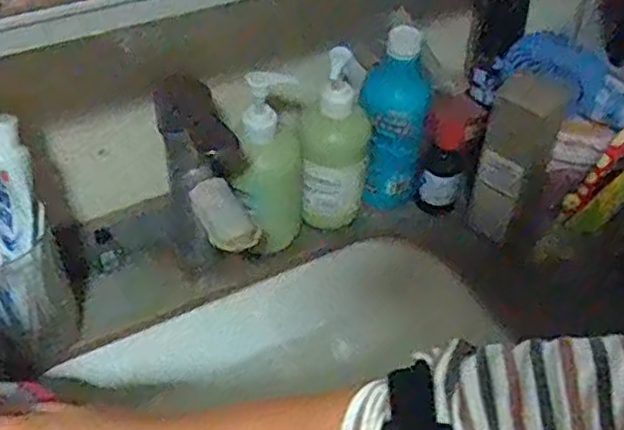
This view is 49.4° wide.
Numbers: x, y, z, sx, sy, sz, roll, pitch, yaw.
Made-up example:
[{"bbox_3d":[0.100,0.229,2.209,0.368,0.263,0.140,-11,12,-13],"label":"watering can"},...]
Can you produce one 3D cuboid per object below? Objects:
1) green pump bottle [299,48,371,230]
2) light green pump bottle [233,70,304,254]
[{"bbox_3d":[0.022,-0.068,0.626,0.063,0.171,0.052,8,45,5],"label":"green pump bottle"},{"bbox_3d":[-0.039,-0.042,0.603,0.058,0.171,0.062,8,45,5],"label":"light green pump bottle"}]

